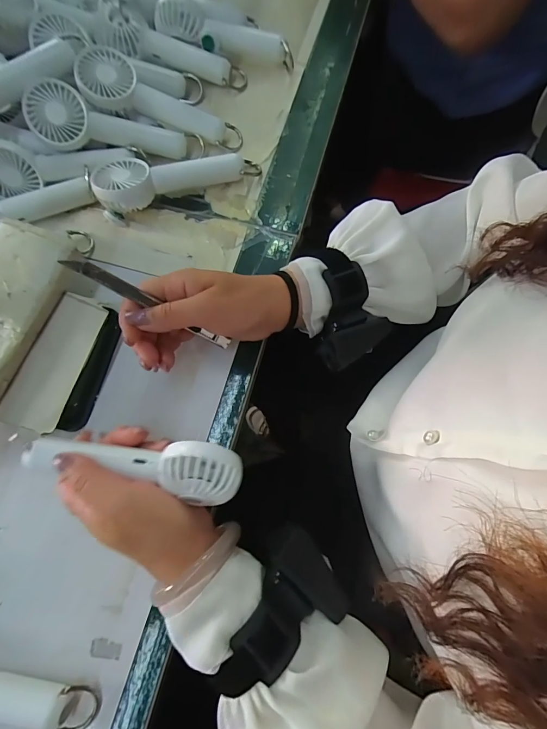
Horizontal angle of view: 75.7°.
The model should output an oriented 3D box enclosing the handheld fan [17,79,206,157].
[{"bbox_3d":[-0.156,-0.236,0.355,0.162,0.033,0.046,4,73,-17],"label":"handheld fan"}]

